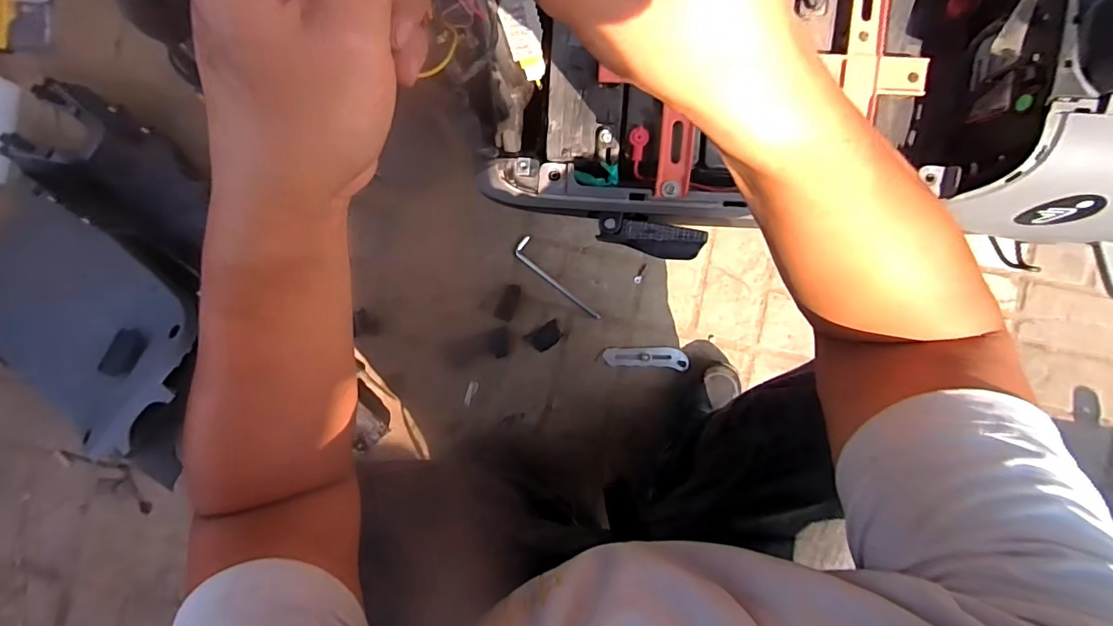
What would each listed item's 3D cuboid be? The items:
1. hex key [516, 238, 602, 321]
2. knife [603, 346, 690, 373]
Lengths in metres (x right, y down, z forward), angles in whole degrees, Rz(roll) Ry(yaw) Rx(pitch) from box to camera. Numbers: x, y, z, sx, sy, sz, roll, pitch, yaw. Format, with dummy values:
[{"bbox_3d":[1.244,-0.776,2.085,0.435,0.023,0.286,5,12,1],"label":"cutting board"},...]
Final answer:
[{"bbox_3d":[0.004,-0.052,0.761,0.174,0.004,0.032,43,91,-1],"label":"hex key"},{"bbox_3d":[0.144,0.070,0.755,0.131,0.013,0.036,4,91,0],"label":"knife"}]

